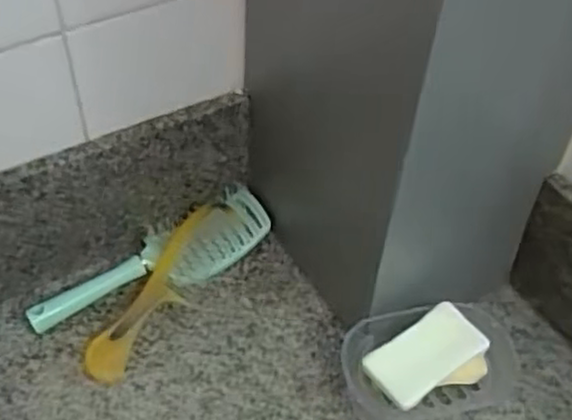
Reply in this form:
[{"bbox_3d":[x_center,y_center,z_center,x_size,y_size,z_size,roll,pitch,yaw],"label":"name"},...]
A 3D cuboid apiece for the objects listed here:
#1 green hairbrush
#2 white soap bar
[{"bbox_3d":[-0.130,0.056,0.717,0.256,0.045,0.069,-29,56,-25],"label":"green hairbrush"},{"bbox_3d":[0.120,0.123,0.614,0.101,0.014,0.055,-28,56,-24],"label":"white soap bar"}]

